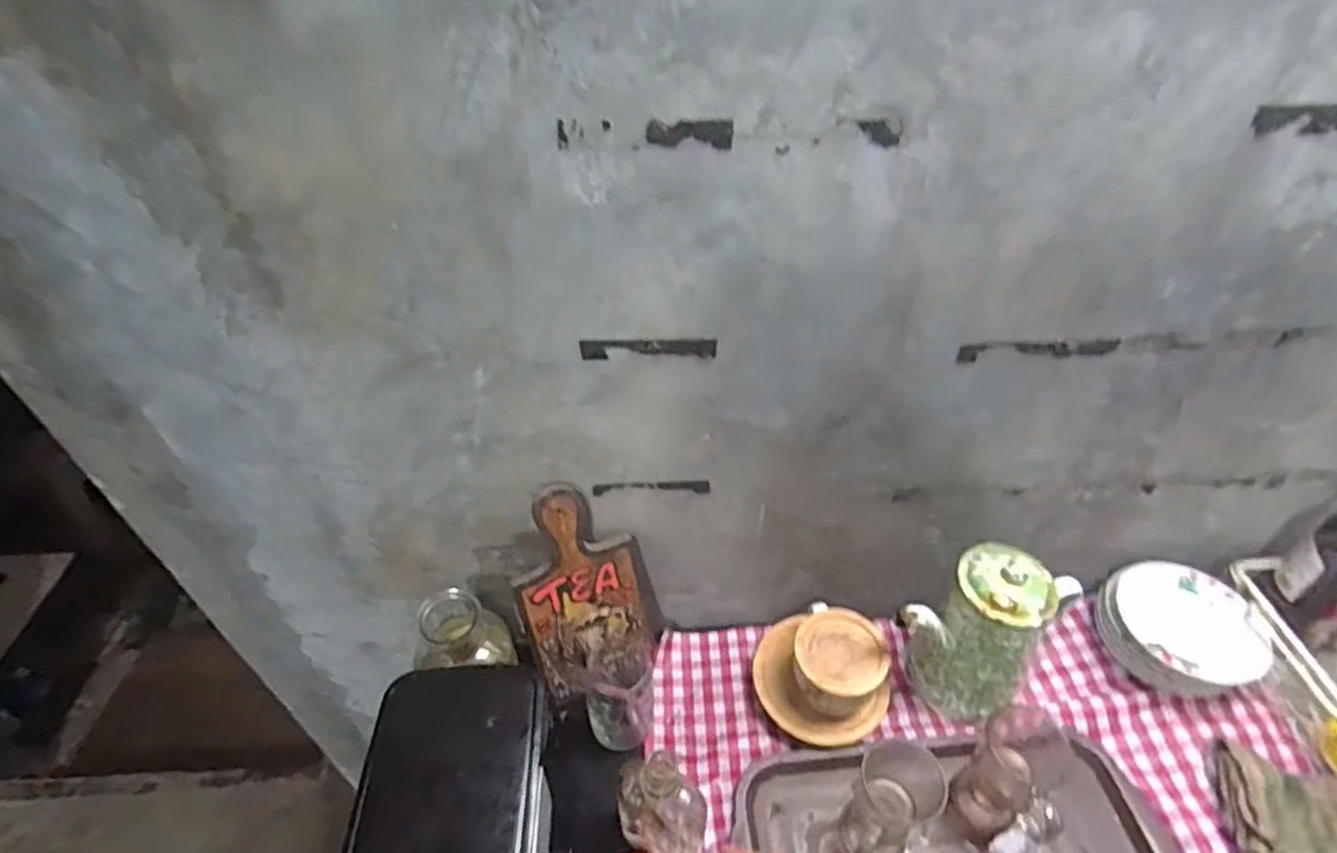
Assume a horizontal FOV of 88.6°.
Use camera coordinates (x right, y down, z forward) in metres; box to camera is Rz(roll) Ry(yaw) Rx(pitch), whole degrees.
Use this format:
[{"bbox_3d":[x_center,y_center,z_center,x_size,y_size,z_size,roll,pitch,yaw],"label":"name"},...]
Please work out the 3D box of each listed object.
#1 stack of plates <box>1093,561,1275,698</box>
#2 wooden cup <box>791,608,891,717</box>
[{"bbox_3d":[0.585,0.240,0.796,0.145,0.078,0.159,-17,45,-16],"label":"stack of plates"},{"bbox_3d":[0.192,0.266,0.774,0.101,0.064,0.112,11,44,13],"label":"wooden cup"}]

